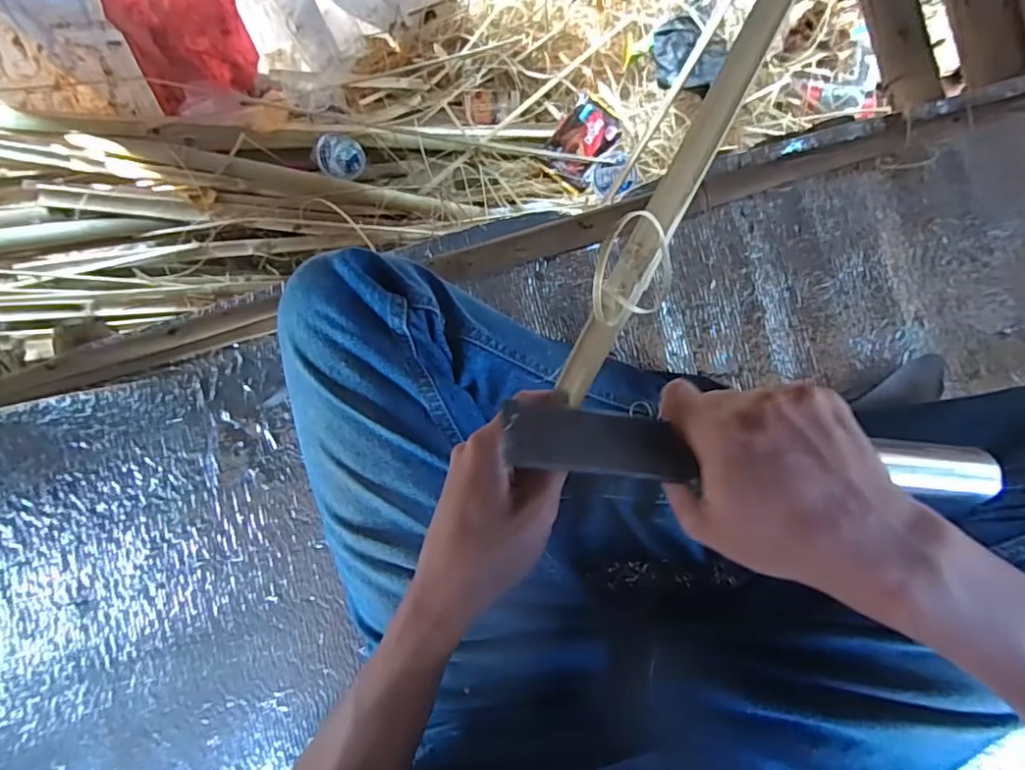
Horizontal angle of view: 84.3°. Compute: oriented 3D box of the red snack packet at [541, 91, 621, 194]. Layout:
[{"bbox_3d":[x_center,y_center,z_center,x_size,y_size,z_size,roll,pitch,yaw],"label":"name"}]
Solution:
[{"bbox_3d":[0.118,-0.412,0.966,0.101,0.056,0.137,39,89,2],"label":"red snack packet"}]

